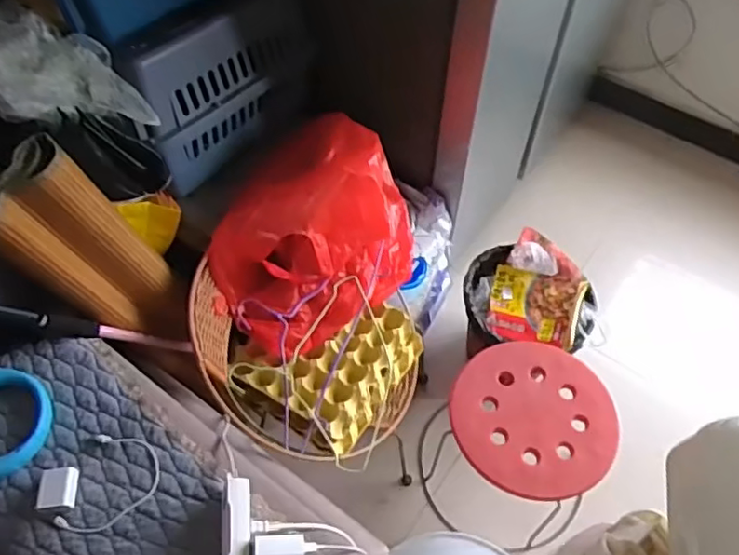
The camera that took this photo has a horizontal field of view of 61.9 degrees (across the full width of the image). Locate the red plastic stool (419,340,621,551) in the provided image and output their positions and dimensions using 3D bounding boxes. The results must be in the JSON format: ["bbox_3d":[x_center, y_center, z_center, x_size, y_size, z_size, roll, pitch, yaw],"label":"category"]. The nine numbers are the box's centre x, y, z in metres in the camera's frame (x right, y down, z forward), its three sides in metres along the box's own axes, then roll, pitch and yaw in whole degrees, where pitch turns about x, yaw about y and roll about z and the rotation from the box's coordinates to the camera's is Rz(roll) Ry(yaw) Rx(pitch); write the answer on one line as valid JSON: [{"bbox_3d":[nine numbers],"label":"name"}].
[{"bbox_3d":[0.298,0.355,1.314,0.344,0.333,0.349,0,55,0],"label":"red plastic stool"}]

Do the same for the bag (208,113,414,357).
[{"bbox_3d":[-0.073,-0.083,1.157,0.236,0.289,0.425,30,60,19],"label":"bag"}]

